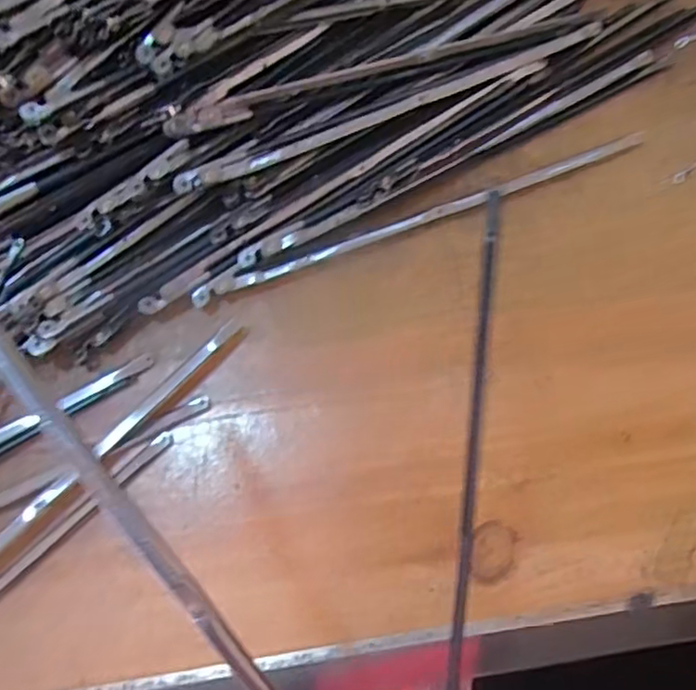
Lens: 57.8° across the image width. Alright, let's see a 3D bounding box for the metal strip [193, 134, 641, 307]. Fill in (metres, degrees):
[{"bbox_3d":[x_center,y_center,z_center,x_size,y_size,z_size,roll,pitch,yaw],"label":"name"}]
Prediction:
[{"bbox_3d":[0.030,-0.049,0.246,0.185,0.006,0.006,-20,75,-6],"label":"metal strip"}]

